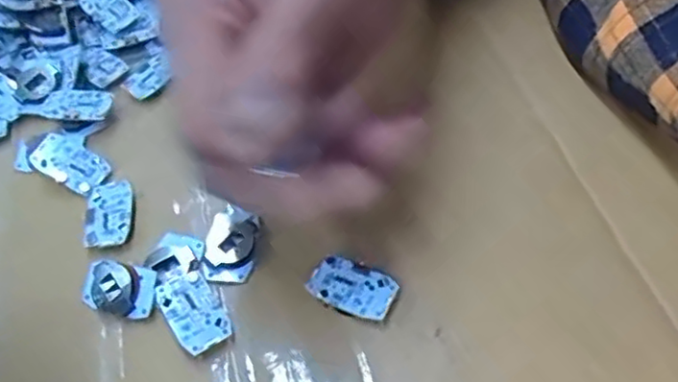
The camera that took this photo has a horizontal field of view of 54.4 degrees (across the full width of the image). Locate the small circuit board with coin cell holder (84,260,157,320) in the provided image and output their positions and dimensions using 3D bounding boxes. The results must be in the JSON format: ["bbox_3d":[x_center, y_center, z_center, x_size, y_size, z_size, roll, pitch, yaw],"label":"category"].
[{"bbox_3d":[-0.078,0.036,0.236,0.029,0.004,0.018,11,74,14],"label":"small circuit board with coin cell holder"}]

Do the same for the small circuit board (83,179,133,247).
[{"bbox_3d":[-0.091,0.009,0.260,0.019,0.005,0.029,-9,51,-2],"label":"small circuit board"}]

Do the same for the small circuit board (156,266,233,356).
[{"bbox_3d":[-0.050,0.041,0.228,0.019,0.005,0.029,-30,55,-17],"label":"small circuit board"}]

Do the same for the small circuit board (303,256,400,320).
[{"bbox_3d":[0.005,0.033,0.230,0.030,0.004,0.018,20,56,20],"label":"small circuit board"}]

